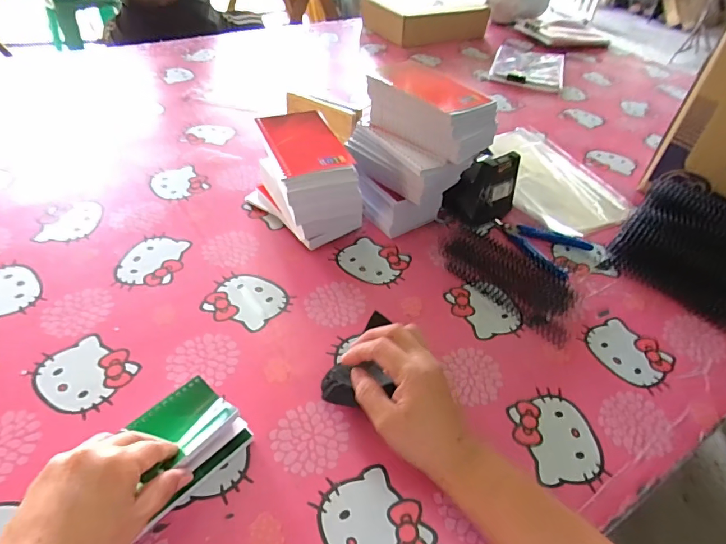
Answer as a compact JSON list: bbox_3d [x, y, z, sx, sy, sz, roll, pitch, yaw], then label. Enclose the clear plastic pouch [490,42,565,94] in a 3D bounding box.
[{"bbox_3d":[0.397,-0.500,1.067,0.157,0.021,0.283,16,46,12],"label":"clear plastic pouch"}]

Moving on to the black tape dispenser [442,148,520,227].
[{"bbox_3d":[0.162,-0.115,0.604,0.061,0.093,0.083,35,53,28],"label":"black tape dispenser"}]

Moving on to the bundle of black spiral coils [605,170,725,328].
[{"bbox_3d":[0.434,-0.048,0.572,0.165,0.071,0.199,35,53,28],"label":"bundle of black spiral coils"}]

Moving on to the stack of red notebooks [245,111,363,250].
[{"bbox_3d":[-0.067,-0.109,0.553,0.090,0.120,0.137,-16,48,-19],"label":"stack of red notebooks"}]

